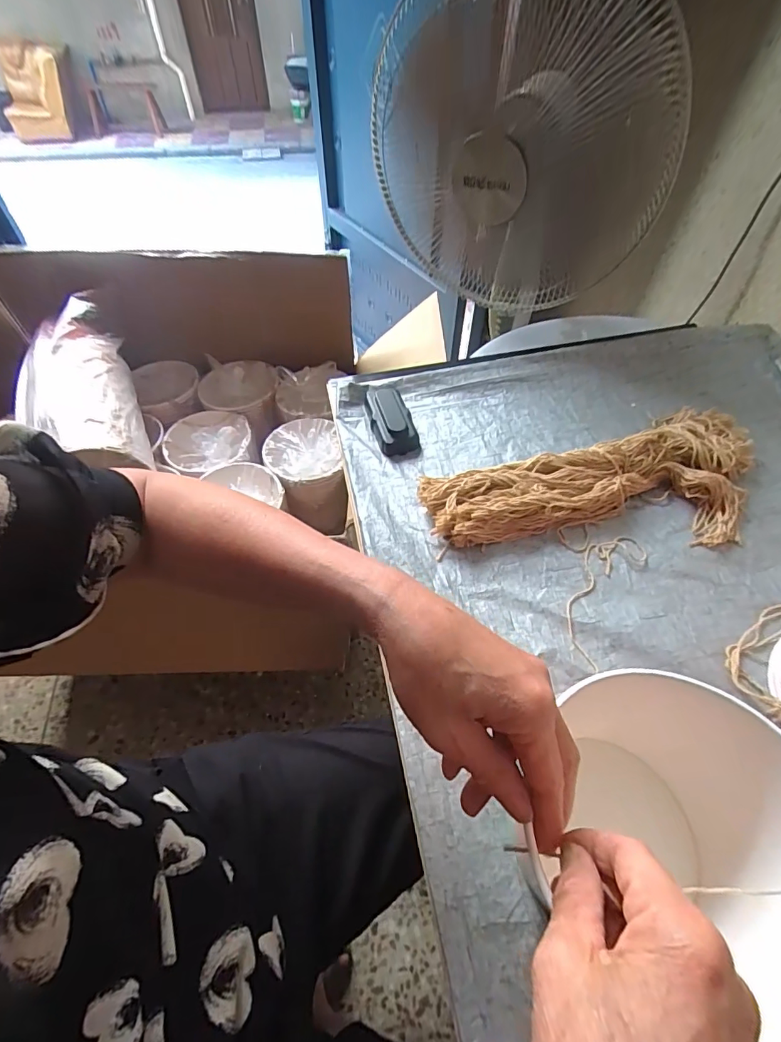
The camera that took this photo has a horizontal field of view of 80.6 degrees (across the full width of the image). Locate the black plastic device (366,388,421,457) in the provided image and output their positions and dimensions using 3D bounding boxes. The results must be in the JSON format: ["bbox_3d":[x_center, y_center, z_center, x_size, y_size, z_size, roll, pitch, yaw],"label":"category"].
[{"bbox_3d":[0.001,-0.138,0.602,0.050,0.029,0.114,-12,55,-8],"label":"black plastic device"}]

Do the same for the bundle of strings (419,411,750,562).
[{"bbox_3d":[0.248,-0.035,0.516,0.410,0.040,0.176,-14,55,-10],"label":"bundle of strings"}]

